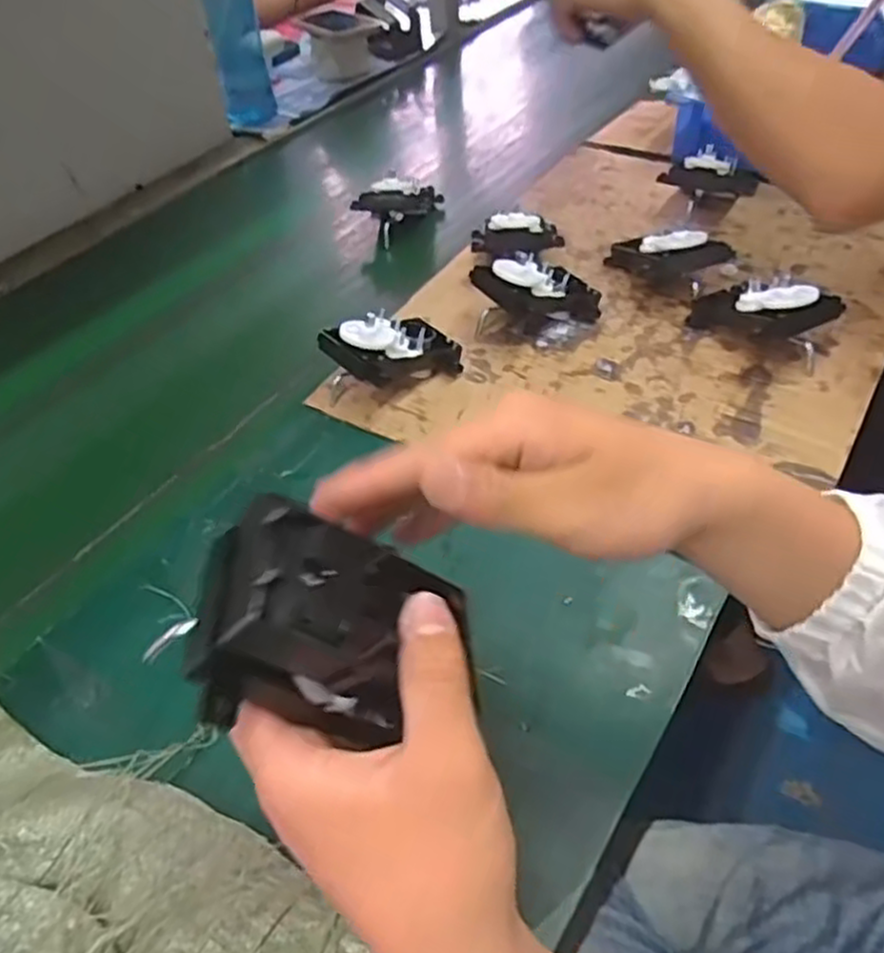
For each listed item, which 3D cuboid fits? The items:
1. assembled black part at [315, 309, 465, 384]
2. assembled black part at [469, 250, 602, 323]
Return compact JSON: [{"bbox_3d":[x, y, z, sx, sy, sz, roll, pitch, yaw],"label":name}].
[{"bbox_3d":[-0.032,-0.101,0.572,0.104,0.031,0.061,-6,39,-32],"label":"assembled black part"},{"bbox_3d":[0.085,-0.155,0.612,0.109,0.034,0.053,6,40,-23],"label":"assembled black part"}]

